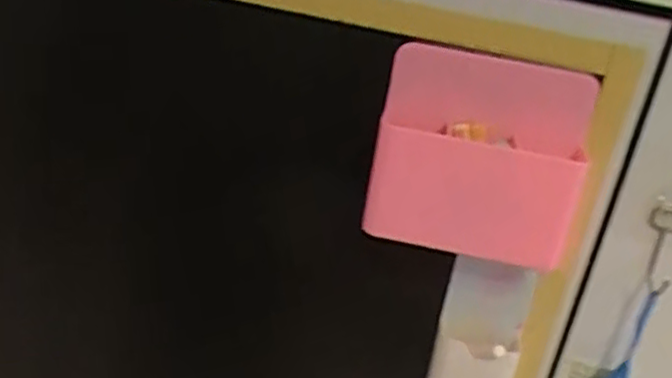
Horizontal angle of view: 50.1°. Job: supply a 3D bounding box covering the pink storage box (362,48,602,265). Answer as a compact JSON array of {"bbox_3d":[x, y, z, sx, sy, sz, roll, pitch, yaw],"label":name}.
[{"bbox_3d":[0.087,-0.020,0.437,0.127,0.120,0.055,11,23,-1],"label":"pink storage box"}]

